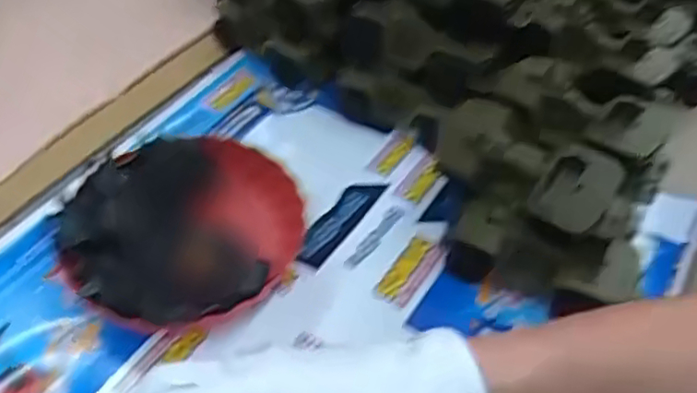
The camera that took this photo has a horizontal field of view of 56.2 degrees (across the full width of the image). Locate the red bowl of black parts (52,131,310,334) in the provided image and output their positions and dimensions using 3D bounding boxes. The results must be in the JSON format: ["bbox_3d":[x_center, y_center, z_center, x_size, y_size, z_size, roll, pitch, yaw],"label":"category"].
[{"bbox_3d":[-0.170,0.034,0.660,0.204,0.065,0.214,2,49,-2],"label":"red bowl of black parts"}]

